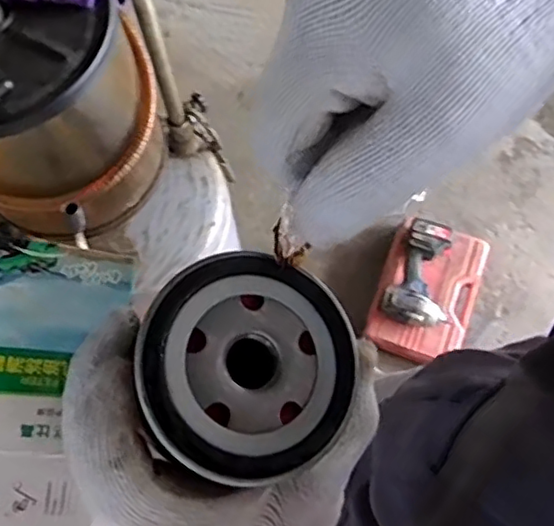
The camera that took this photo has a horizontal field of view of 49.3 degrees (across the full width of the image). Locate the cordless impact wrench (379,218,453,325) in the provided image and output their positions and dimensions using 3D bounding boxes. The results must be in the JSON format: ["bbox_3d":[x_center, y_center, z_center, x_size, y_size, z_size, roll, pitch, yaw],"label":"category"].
[{"bbox_3d":[0.383,0.026,1.561,0.169,0.081,0.295,23,69,9],"label":"cordless impact wrench"}]

